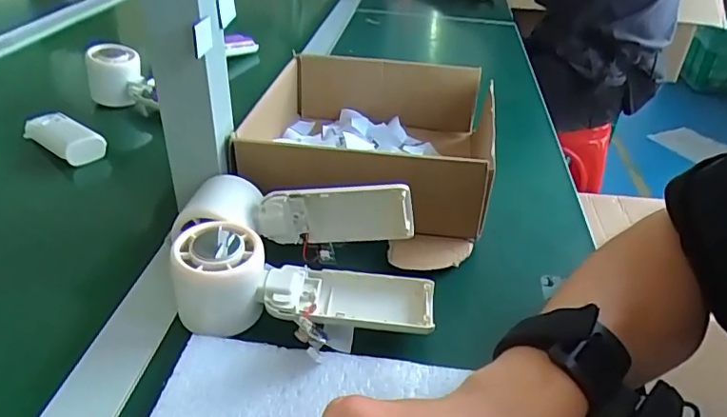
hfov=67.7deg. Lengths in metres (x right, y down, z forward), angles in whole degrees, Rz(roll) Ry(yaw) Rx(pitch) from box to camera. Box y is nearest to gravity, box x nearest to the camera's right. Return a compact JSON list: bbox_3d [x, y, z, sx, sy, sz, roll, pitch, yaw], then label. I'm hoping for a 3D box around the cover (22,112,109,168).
[{"bbox_3d":[-0.303,-0.074,0.544,0.105,0.019,0.040,27,41,31],"label":"cover"}]

